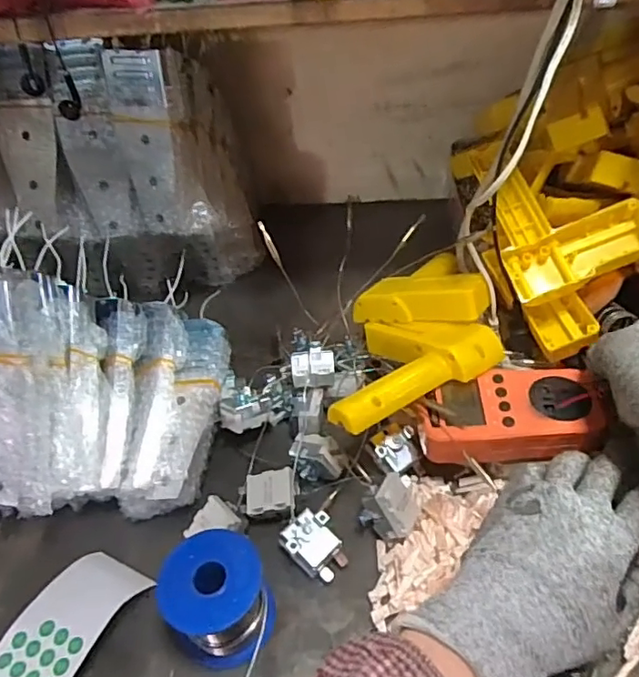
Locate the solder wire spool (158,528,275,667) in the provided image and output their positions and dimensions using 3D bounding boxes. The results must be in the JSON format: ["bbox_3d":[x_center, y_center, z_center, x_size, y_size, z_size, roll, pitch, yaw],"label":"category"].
[{"bbox_3d":[-0.065,0.167,0.366,0.062,0.062,0.065,-4,44,4],"label":"solder wire spool"}]

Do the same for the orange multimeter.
[{"bbox_3d":[0.141,0.057,0.421,0.131,0.026,0.069,-6,44,1],"label":"orange multimeter"}]

